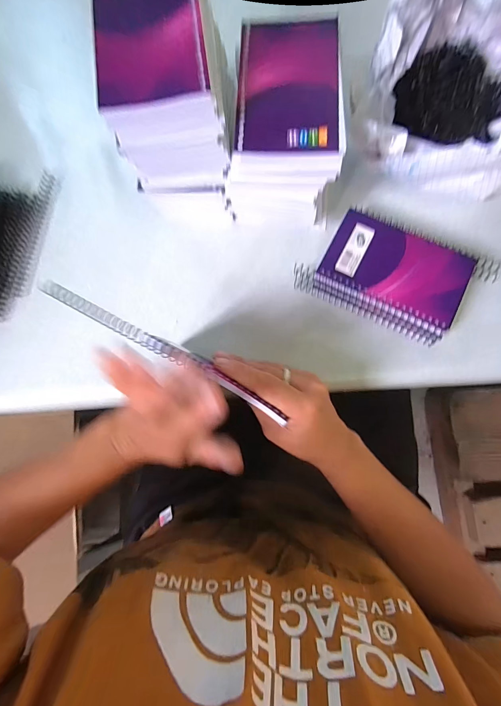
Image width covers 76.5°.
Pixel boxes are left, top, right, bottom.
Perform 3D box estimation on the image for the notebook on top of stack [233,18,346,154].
[{"bbox_3d":[0.032,-0.216,0.254,0.082,0.006,0.121,2,82,5],"label":"notebook on top of stack"}]

